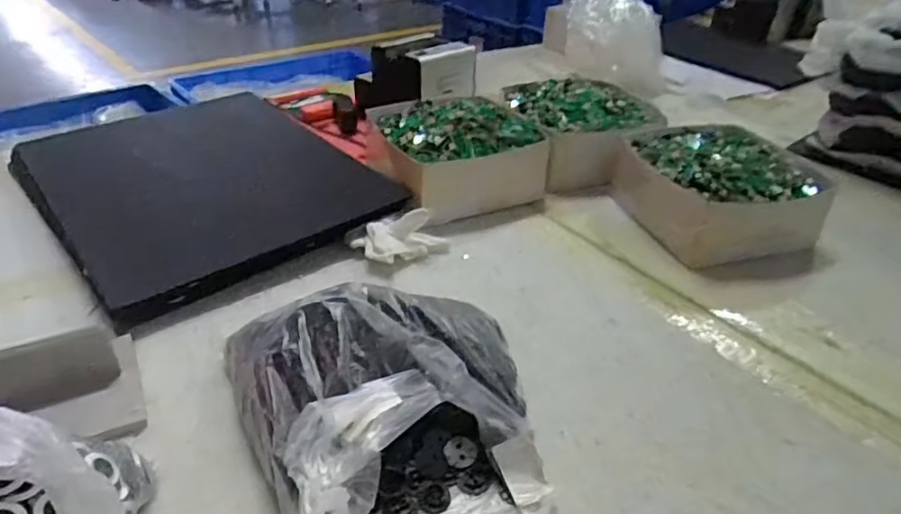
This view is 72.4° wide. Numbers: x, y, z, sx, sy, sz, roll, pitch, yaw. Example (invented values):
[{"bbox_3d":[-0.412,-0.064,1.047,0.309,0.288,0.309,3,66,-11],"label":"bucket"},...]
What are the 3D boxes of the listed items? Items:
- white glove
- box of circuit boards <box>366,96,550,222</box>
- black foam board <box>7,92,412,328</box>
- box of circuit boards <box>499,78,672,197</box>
[{"bbox_3d":[-0.063,-0.030,0.755,0.099,0.047,0.070,-27,46,-37],"label":"white glove"},{"bbox_3d":[0.008,-0.158,0.897,0.204,0.099,0.225,-13,39,-24],"label":"box of circuit boards"},{"bbox_3d":[-0.309,-0.096,0.793,0.358,0.031,0.370,-29,54,-33],"label":"black foam board"},{"bbox_3d":[0.214,-0.195,0.985,0.217,0.100,0.257,-8,36,-16],"label":"box of circuit boards"}]

